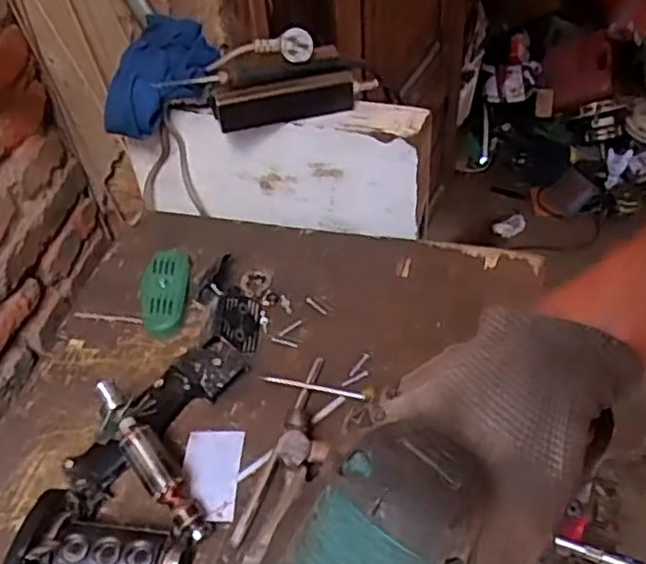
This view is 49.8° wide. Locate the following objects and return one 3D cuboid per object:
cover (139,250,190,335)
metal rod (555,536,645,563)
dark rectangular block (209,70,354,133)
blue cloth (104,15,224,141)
[{"bbox_3d":[-0.168,0.007,0.733,0.052,0.017,0.112,-5,47,1],"label":"cover"},{"bbox_3d":[0.208,0.204,0.520,0.063,0.009,0.011,15,51,19],"label":"metal rod"},{"bbox_3d":[-0.041,-0.192,0.728,0.146,0.040,0.026,-10,47,-3],"label":"dark rectangular block"},{"bbox_3d":[-0.177,-0.234,0.778,0.118,0.074,0.136,4,48,10],"label":"blue cloth"}]

